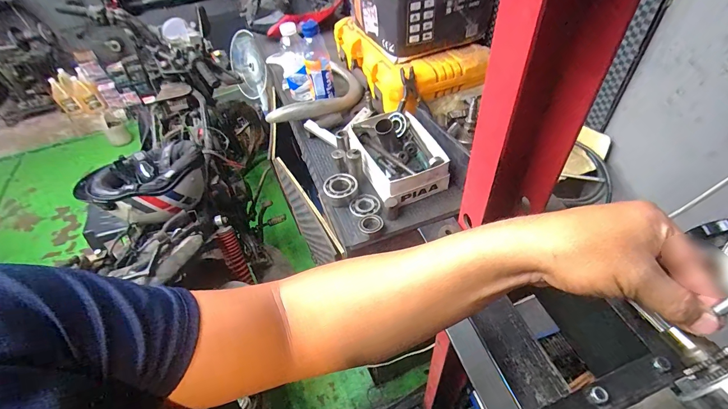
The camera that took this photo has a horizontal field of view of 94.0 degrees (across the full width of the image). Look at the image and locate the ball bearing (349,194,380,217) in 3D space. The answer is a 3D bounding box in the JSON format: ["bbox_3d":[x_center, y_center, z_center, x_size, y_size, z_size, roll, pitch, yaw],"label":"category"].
[{"bbox_3d":[0.002,0.003,0.677,0.060,0.018,0.062,-4,46,4],"label":"ball bearing"}]

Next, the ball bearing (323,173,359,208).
[{"bbox_3d":[-0.047,-0.036,0.696,0.068,0.019,0.069,-7,46,0],"label":"ball bearing"}]

